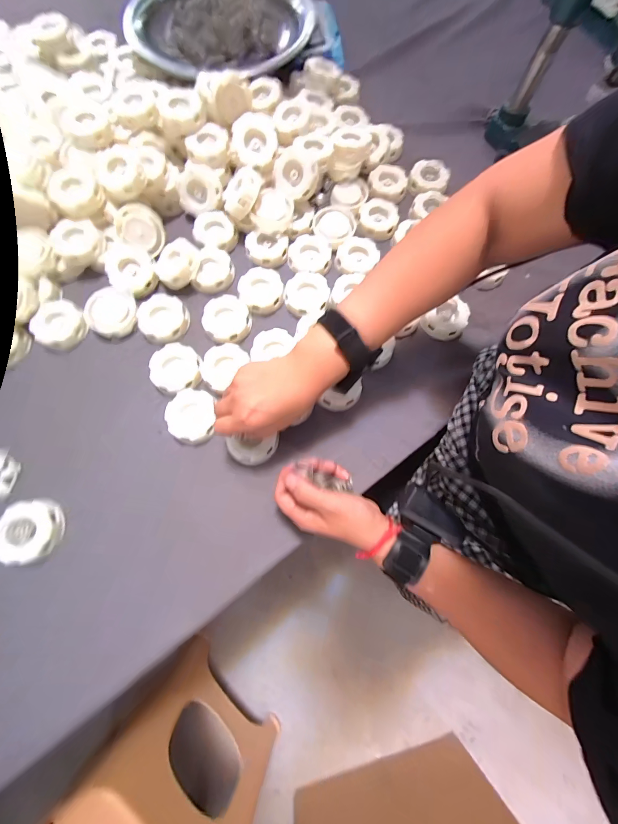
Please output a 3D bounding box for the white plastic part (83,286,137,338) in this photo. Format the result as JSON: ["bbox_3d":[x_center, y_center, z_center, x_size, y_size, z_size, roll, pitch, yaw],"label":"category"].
[{"bbox_3d":[-0.265,-0.134,0.427,0.062,0.021,0.064,0,72,-2],"label":"white plastic part"}]

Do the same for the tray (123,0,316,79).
[{"bbox_3d":[-0.152,-0.647,0.547,0.273,0.064,0.280,11,72,2],"label":"tray"}]

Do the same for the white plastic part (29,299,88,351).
[{"bbox_3d":[-0.326,-0.115,0.418,0.061,0.019,0.063,0,72,-2],"label":"white plastic part"}]

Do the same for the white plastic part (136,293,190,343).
[{"bbox_3d":[-0.195,-0.125,0.428,0.064,0.018,0.065,0,72,-2],"label":"white plastic part"}]

